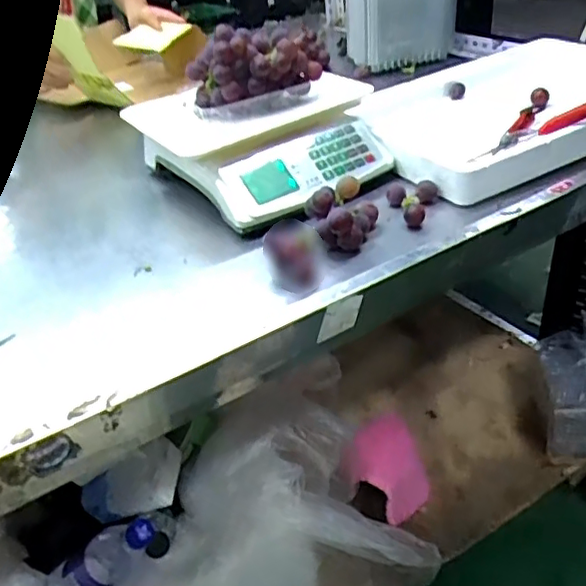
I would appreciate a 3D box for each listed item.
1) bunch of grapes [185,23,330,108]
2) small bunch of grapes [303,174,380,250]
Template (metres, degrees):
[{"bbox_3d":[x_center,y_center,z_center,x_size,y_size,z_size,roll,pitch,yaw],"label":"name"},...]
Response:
[{"bbox_3d":[-0.050,-0.321,0.838,0.172,0.089,0.094,-20,37,-19],"label":"bunch of grapes"},{"bbox_3d":[0.055,-0.092,0.690,0.077,0.066,0.058,-2,35,7],"label":"small bunch of grapes"}]

